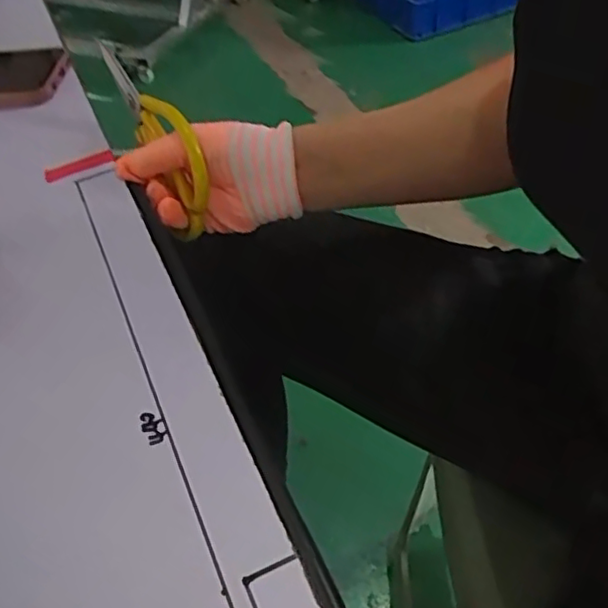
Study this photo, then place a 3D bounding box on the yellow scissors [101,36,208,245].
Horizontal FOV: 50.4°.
[{"bbox_3d":[-0.105,-0.120,0.452,0.026,0.076,0.153,-27,81,-18],"label":"yellow scissors"}]

